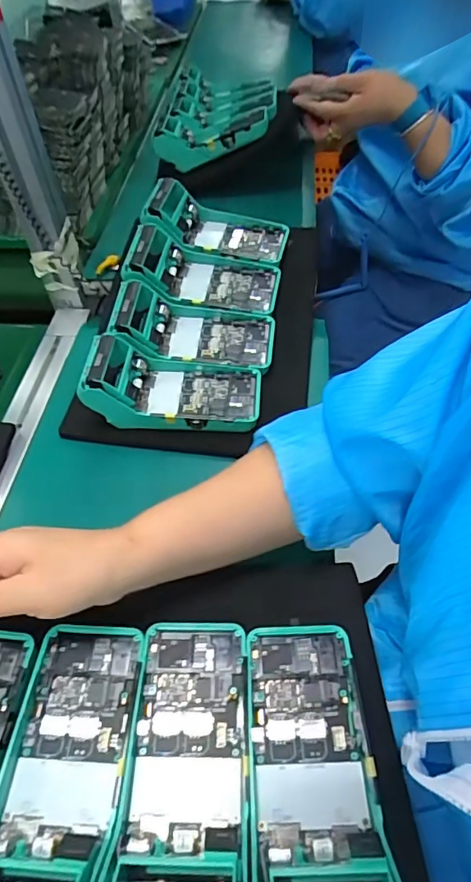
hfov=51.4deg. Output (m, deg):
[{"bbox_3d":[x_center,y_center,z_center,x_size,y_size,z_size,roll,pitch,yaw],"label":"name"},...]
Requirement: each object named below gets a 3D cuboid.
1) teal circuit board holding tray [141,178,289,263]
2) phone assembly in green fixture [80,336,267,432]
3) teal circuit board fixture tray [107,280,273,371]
[{"bbox_3d":[-0.022,-0.272,0.603,0.172,0.077,0.092,2,51,3],"label":"teal circuit board holding tray"},{"bbox_3d":[-0.059,-0.057,0.495,0.165,0.074,0.077,1,53,2],"label":"phone assembly in green fixture"},{"bbox_3d":[-0.046,-0.119,0.542,0.169,0.061,0.077,11,51,-9],"label":"teal circuit board fixture tray"}]

